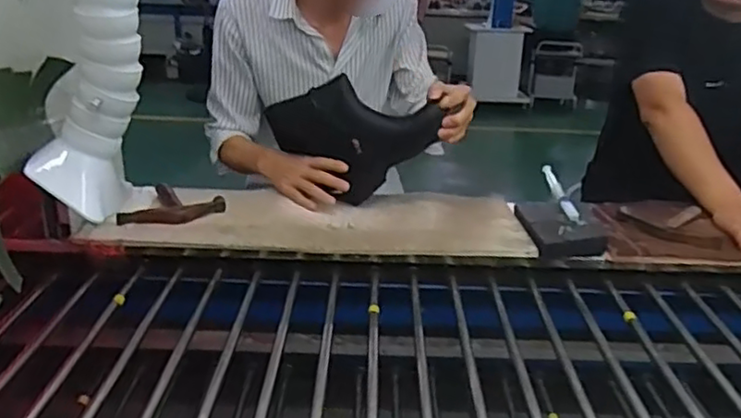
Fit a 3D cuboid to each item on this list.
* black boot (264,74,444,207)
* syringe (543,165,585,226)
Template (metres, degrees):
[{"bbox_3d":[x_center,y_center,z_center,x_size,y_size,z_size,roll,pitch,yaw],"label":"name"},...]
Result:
[{"bbox_3d":[-0.046,-0.117,1.208,0.337,0.215,0.056,13,25,26],"label":"black boot"},{"bbox_3d":[0.348,-0.022,1.199,0.022,0.027,0.161,-3,43,-11],"label":"syringe"}]

